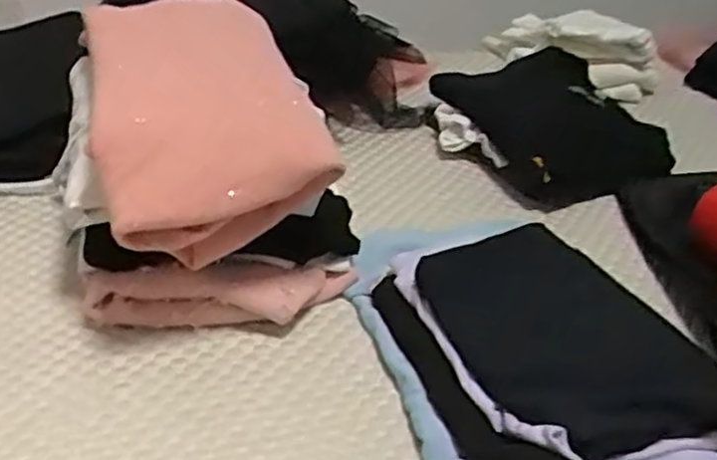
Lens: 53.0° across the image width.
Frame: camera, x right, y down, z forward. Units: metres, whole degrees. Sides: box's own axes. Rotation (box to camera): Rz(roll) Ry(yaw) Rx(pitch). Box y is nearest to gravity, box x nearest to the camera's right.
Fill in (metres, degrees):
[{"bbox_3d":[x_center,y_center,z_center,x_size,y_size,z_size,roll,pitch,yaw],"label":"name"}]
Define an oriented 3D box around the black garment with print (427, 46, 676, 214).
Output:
[{"bbox_3d":[0.269,-0.155,1.039,0.261,0.079,0.305,-13,40,-24],"label":"black garment with print"}]

